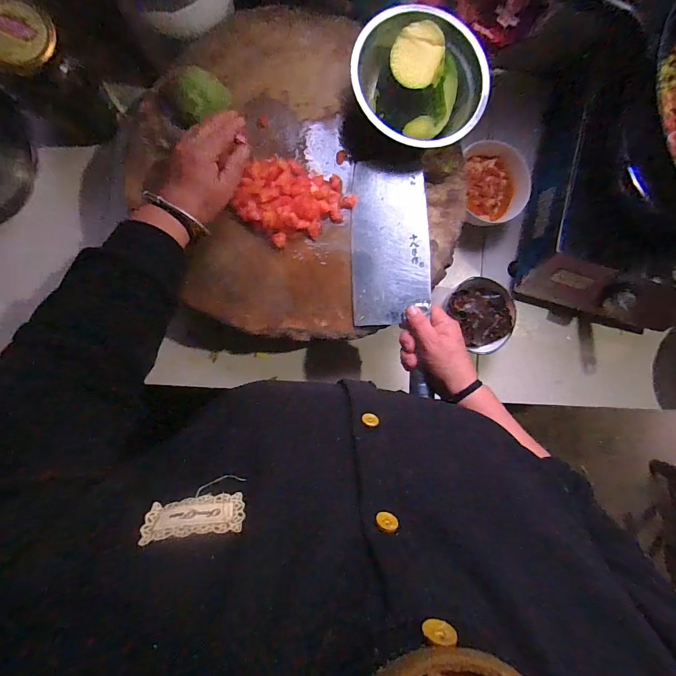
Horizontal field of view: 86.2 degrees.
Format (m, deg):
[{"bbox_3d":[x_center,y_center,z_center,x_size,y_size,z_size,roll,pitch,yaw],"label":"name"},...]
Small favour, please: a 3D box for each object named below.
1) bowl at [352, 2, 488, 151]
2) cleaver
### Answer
[{"bbox_3d":[0.101,-0.306,0.417,0.163,0.086,0.153,0,89,-8],"label":"bowl"},{"bbox_3d":[0.069,-0.080,0.461,0.099,0.026,0.269,-5,87,9],"label":"cleaver"}]

